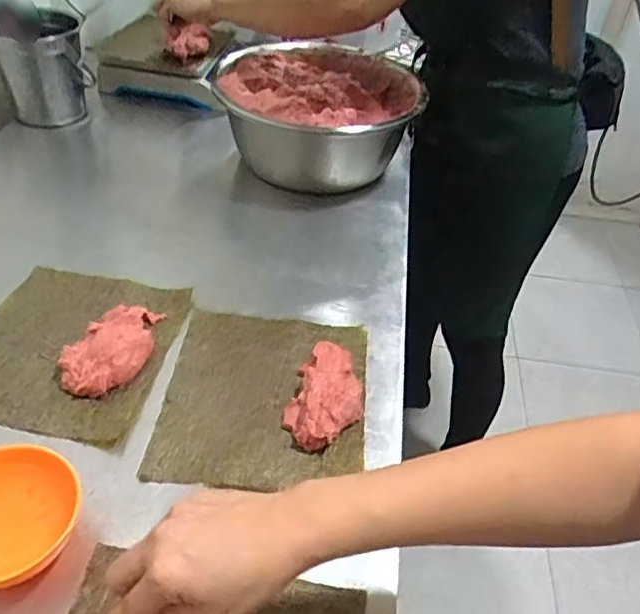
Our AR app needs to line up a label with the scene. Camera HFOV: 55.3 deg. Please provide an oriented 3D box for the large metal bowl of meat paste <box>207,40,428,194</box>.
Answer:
[{"bbox_3d":[-0.003,-0.267,0.881,0.265,0.139,0.265,3,43,-3],"label":"large metal bowl of meat paste"}]

